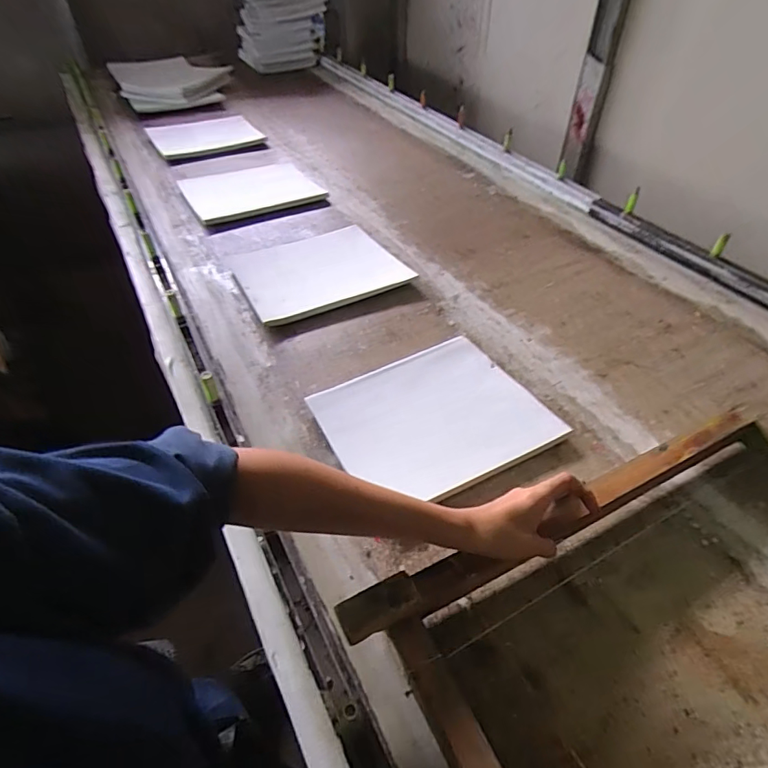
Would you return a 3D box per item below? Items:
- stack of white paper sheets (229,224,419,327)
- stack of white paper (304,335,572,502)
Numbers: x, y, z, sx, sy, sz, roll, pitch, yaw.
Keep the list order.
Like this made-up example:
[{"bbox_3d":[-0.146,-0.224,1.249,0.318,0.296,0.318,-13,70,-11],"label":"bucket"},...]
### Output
[{"bbox_3d":[-0.115,-0.199,0.842,0.265,0.026,0.219,-20,48,-18],"label":"stack of white paper sheets"},{"bbox_3d":[0.063,0.042,0.609,0.253,0.014,0.210,-24,50,-21],"label":"stack of white paper"}]

